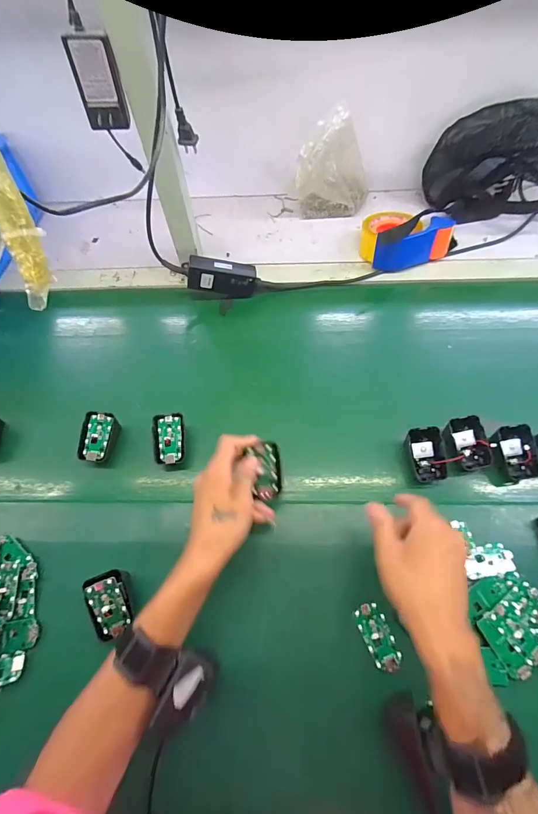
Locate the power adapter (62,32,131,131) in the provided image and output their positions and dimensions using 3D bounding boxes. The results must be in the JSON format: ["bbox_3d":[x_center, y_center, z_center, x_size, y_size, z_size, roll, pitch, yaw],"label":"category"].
[{"bbox_3d":[-0.195,-0.373,0.404,0.050,0.078,0.023,-25,63,-11],"label":"power adapter"}]

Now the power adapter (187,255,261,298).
[{"bbox_3d":[-0.078,-0.226,0.606,0.118,0.043,0.034,5,61,-13],"label":"power adapter"}]

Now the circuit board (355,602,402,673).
[{"bbox_3d":[0.121,0.254,0.386,0.031,0.005,0.065,-18,62,-7],"label":"circuit board"}]

